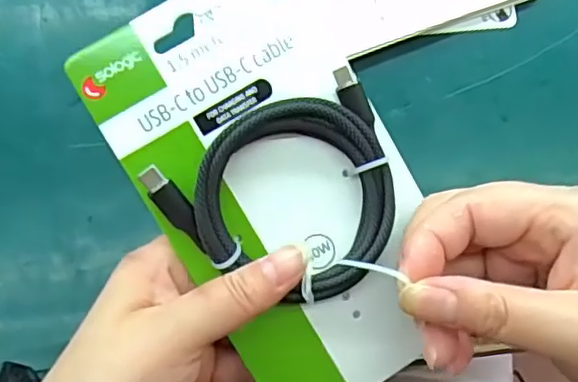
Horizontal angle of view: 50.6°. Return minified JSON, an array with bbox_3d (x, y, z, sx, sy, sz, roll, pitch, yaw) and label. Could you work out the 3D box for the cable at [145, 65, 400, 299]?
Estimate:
[{"bbox_3d":[0.001,0.005,0.245,0.090,0.014,0.078,-29,97,-6],"label":"cable"}]

